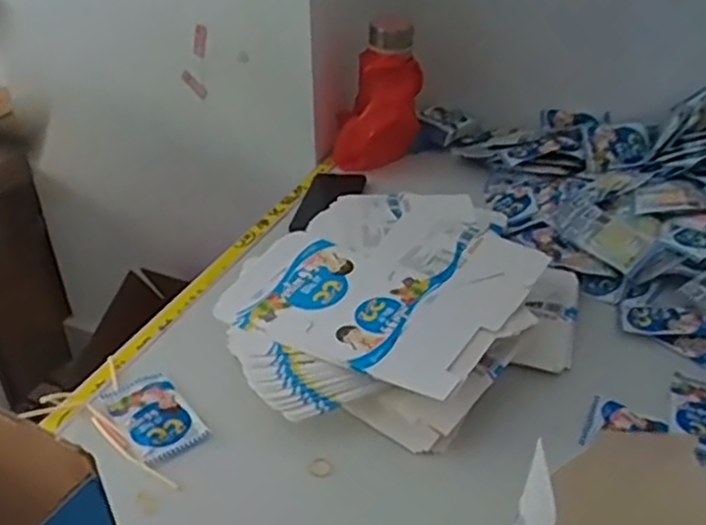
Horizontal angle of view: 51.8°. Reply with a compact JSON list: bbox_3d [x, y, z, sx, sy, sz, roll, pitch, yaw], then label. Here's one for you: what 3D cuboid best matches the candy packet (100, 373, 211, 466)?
[{"bbox_3d":[-0.186,0.143,0.681,0.063,0.004,0.103,-25,42,-31],"label":"candy packet"}]

